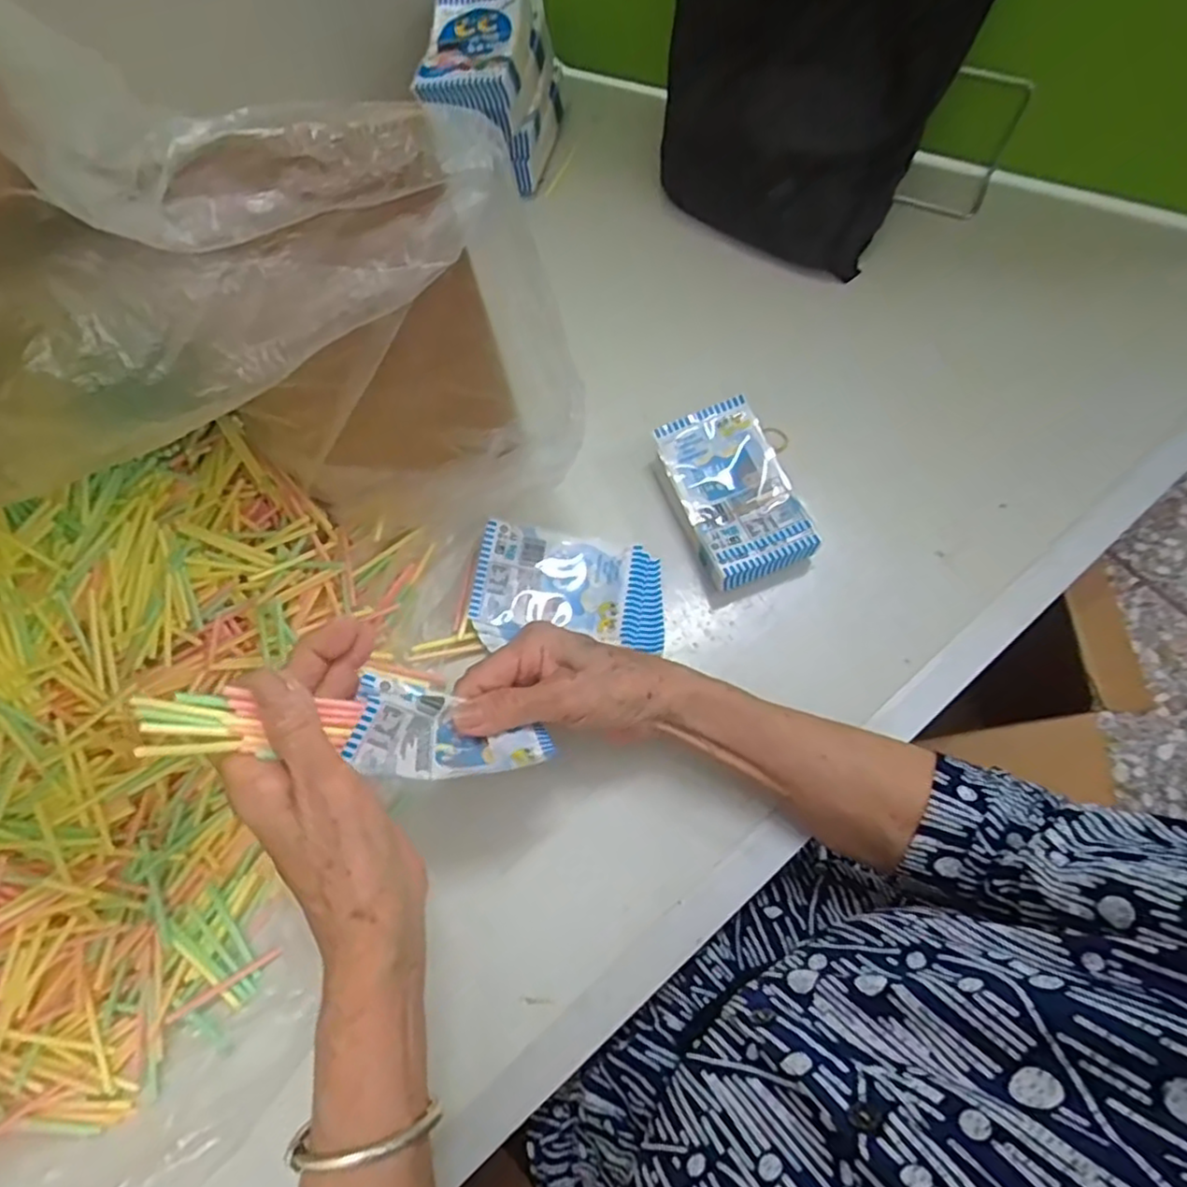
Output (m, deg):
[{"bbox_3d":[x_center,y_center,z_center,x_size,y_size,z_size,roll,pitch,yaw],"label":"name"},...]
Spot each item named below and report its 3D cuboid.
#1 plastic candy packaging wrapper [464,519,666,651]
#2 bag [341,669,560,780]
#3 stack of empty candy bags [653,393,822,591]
[{"bbox_3d":[-0.015,-0.004,0.457,0.120,0.015,0.076,2,71,4],"label":"plastic candy packaging wrapper"},{"bbox_3d":[-0.068,0.071,0.345,0.096,0.031,0.045,20,72,-24],"label":"bag"},{"bbox_3d":[0.092,-0.066,0.466,0.068,0.031,0.119,-21,71,-4],"label":"stack of empty candy bags"}]

